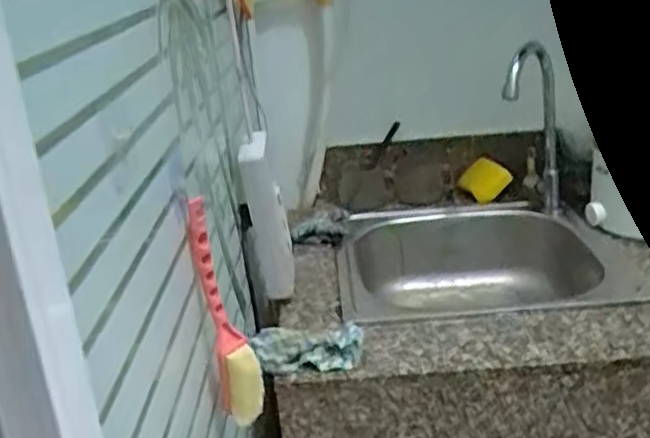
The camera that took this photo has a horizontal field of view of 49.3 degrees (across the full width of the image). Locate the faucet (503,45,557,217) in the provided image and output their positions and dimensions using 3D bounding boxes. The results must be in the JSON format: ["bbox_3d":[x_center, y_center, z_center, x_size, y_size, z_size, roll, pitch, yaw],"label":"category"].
[{"bbox_3d":[0.338,-0.145,1.158,0.088,0.276,0.043,1,22,15],"label":"faucet"}]

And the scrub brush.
[{"bbox_3d":[-0.086,0.088,0.632,0.043,0.219,0.028,-8,21,-8],"label":"scrub brush"}]

